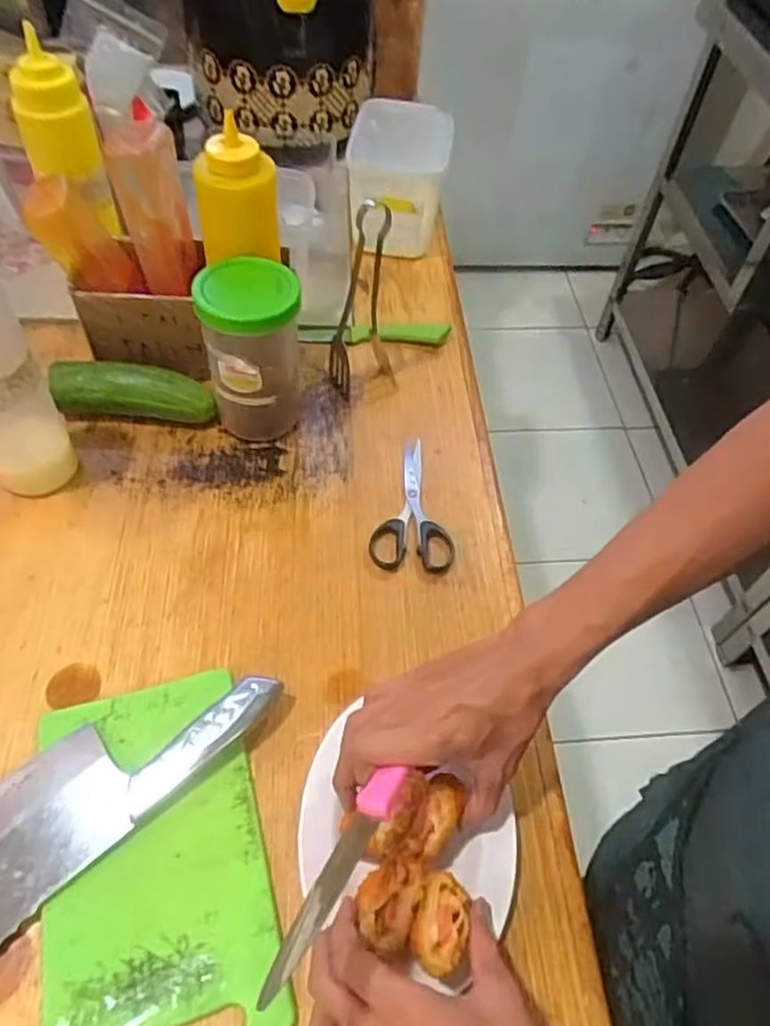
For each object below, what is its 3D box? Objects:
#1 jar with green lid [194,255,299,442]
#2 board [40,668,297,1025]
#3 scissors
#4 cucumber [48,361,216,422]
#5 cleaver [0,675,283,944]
[{"bbox_3d":[-0.122,-0.143,0.628,0.081,0.159,0.081,3,53,-3],"label":"jar with green lid"},{"bbox_3d":[-0.149,0.225,0.441,0.136,0.010,0.234,-10,55,-13],"label":"board"},{"bbox_3d":[0.024,-0.011,0.636,0.072,0.009,0.152,3,53,-3],"label":"scissors"},{"bbox_3d":[-0.244,-0.118,0.666,0.151,0.049,0.047,1,53,-4],"label":"cucumber"},{"bbox_3d":[-0.206,0.188,0.452,0.269,0.029,0.089,-36,64,-27],"label":"cleaver"}]

